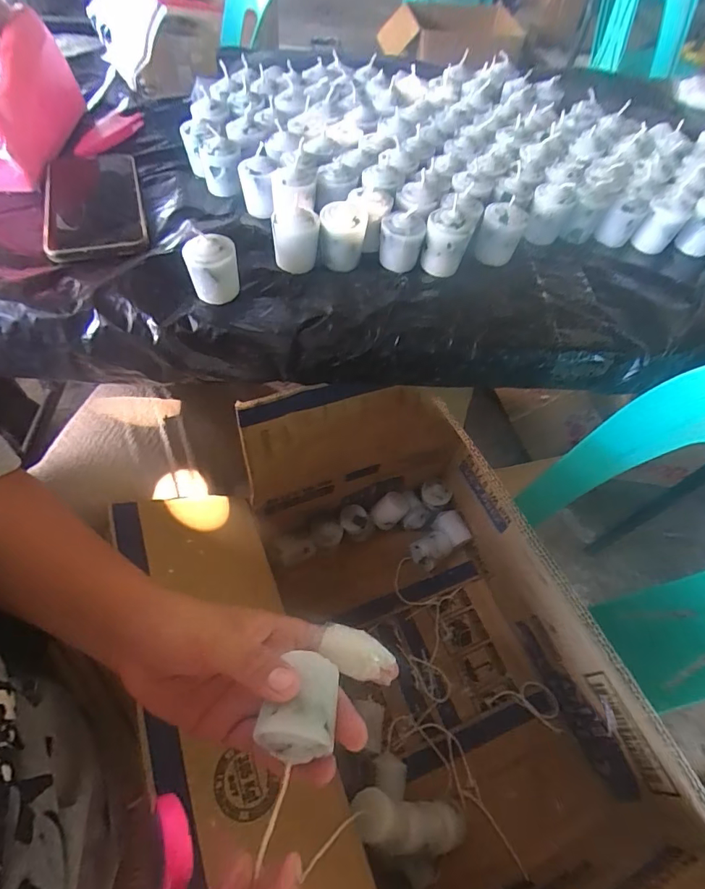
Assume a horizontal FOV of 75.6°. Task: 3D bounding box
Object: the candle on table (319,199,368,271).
[{"bbox_3d":[-0.008,-0.172,0.376,0.038,0.040,0.031,0,57,-2],"label":"candle on table"}]

